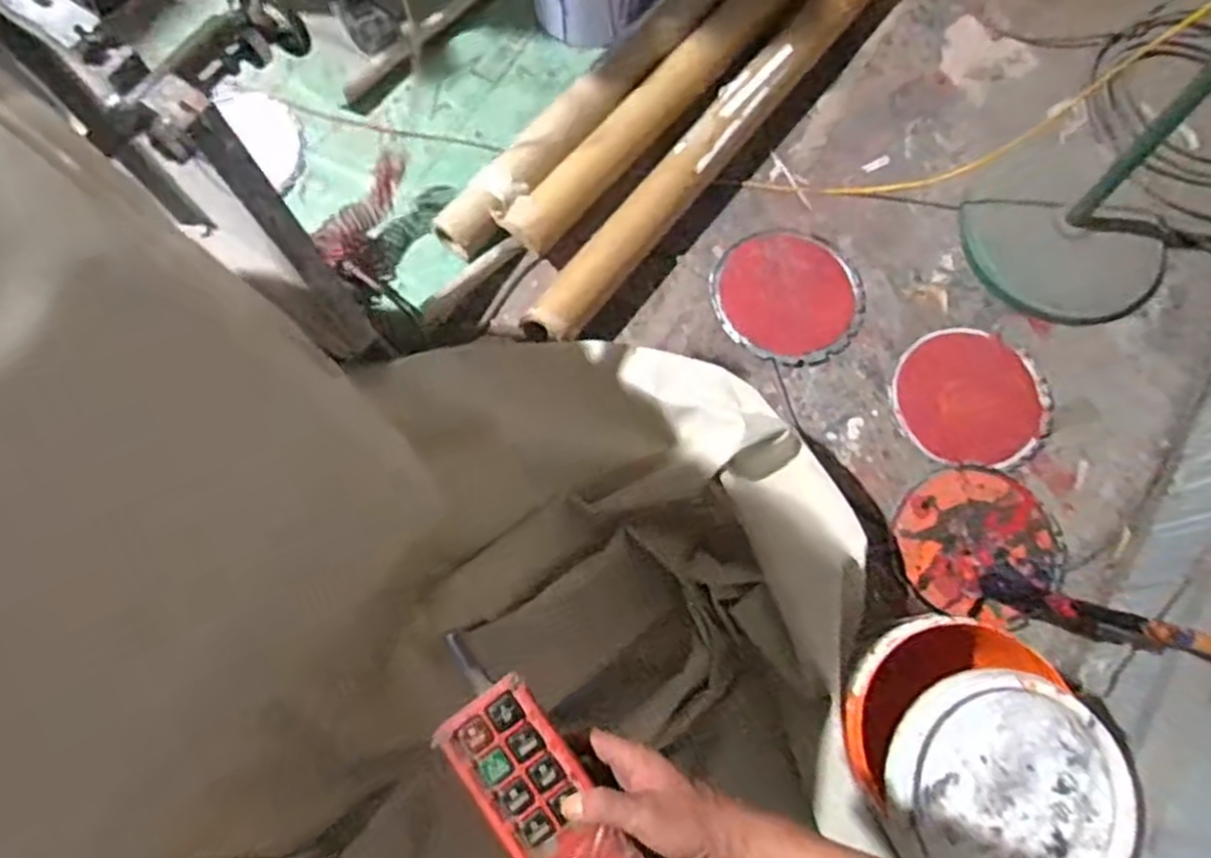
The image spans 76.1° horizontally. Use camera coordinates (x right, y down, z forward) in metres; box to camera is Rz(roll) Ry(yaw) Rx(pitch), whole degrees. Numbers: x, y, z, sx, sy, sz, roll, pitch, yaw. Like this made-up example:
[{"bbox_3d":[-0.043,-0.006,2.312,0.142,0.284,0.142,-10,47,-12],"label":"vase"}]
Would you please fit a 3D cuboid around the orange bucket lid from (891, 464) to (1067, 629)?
[{"bbox_3d":[0.732,0.223,1.509,0.321,0.032,0.288,14,74,2],"label":"orange bucket lid"}]

